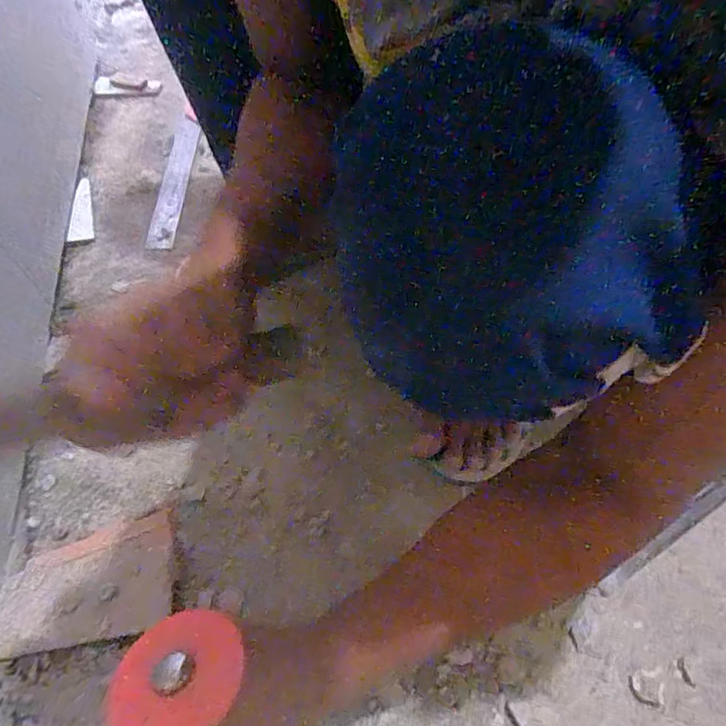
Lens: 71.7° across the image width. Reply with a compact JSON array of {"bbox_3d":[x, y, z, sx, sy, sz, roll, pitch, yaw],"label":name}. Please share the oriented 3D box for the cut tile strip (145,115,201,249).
[{"bbox_3d":[-0.275,-0.271,0.736,0.041,0.006,0.277,0,59,1],"label":"cut tile strip"}]

